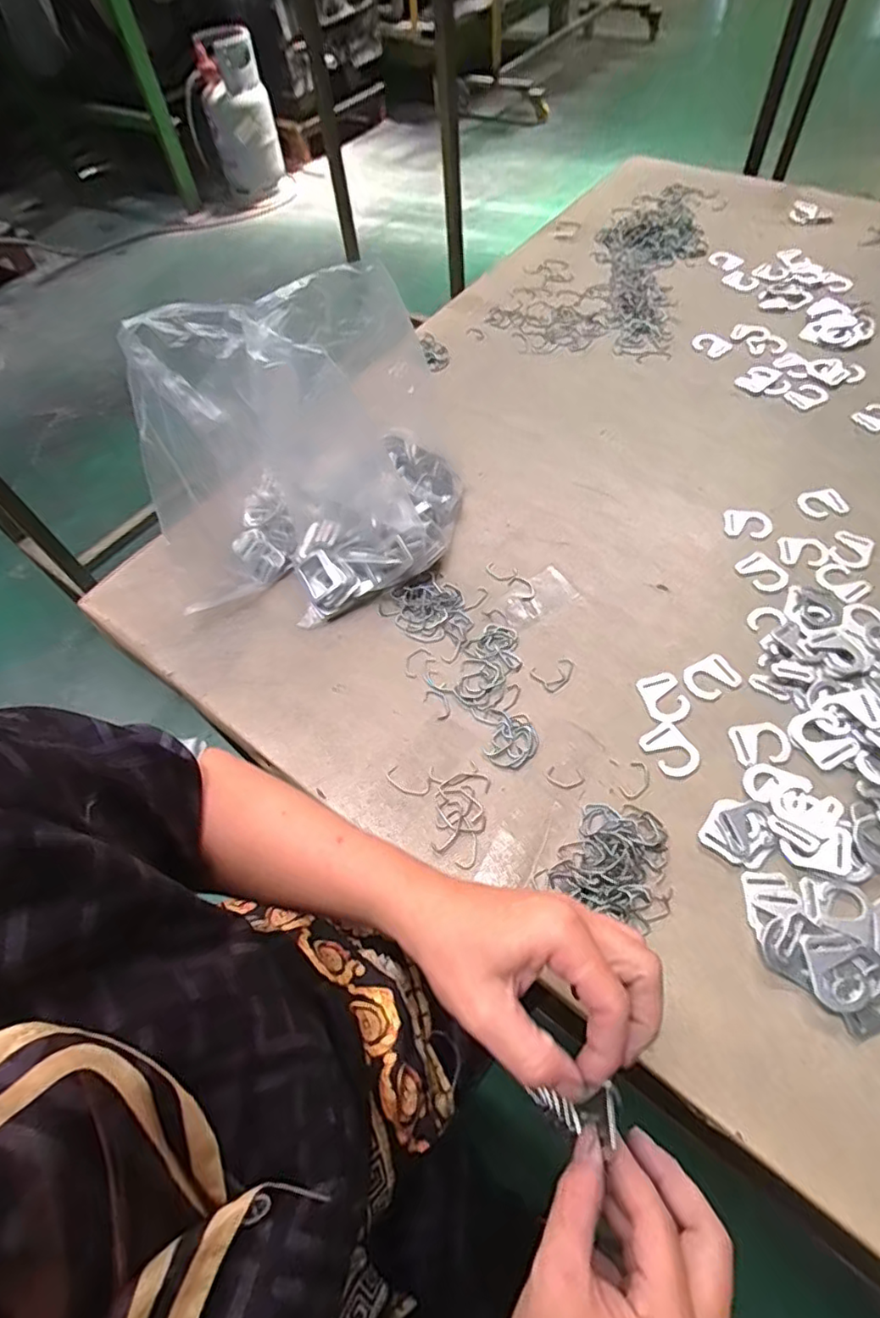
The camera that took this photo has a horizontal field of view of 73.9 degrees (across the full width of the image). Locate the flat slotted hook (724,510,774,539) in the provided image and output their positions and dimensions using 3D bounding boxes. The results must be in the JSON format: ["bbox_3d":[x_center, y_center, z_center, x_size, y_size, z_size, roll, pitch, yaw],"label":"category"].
[{"bbox_3d":[0.312,-0.138,0.591,0.044,0.004,0.035,8,59,10],"label":"flat slotted hook"}]

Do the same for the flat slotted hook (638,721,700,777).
[{"bbox_3d":[0.188,0.074,0.474,0.035,0.004,0.043,-29,60,-13],"label":"flat slotted hook"}]

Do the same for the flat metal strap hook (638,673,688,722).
[{"bbox_3d":[0.192,0.033,0.500,0.034,0.004,0.045,-14,58,-4],"label":"flat metal strap hook"}]

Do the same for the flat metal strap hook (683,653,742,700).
[{"bbox_3d":[0.234,0.016,0.507,0.043,0.004,0.034,-27,60,-12],"label":"flat metal strap hook"}]

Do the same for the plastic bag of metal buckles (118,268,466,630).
[{"bbox_3d":[-0.116,-0.182,0.529,0.262,0.218,0.177,-24,59,-10],"label":"plastic bag of metal buckles"}]

